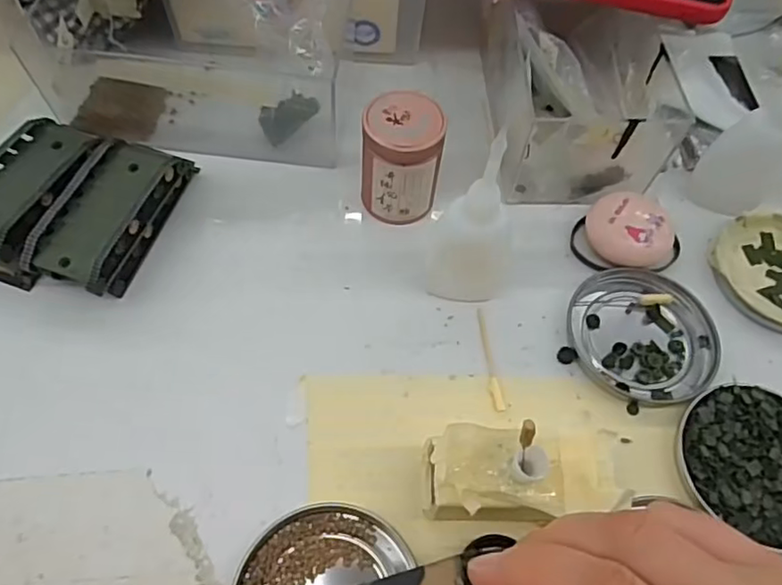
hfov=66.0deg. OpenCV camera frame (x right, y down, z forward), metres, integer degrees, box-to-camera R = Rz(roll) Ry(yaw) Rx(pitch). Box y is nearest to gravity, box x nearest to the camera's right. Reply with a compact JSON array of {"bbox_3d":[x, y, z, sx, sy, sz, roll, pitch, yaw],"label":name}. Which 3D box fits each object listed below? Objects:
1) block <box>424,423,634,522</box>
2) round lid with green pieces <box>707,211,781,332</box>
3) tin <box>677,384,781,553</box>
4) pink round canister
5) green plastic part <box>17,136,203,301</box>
[{"bbox_3d":[0.057,0.082,0.268,0.085,0.044,0.038,0,59,-4],"label":"block"},{"bbox_3d":[0.228,-0.011,0.351,0.072,0.012,0.079,1,60,-2],"label":"round lid with green pieces"},{"bbox_3d":[0.179,0.081,0.292,0.077,0.012,0.069,17,61,7],"label":"tin"},{"bbox_3d":[0.006,-0.074,0.343,0.043,0.064,0.042,1,60,-2],"label":"pink round canister"},{"bbox_3d":[-0.153,-0.045,0.335,0.046,0.036,0.103,18,61,8],"label":"green plastic part"}]

